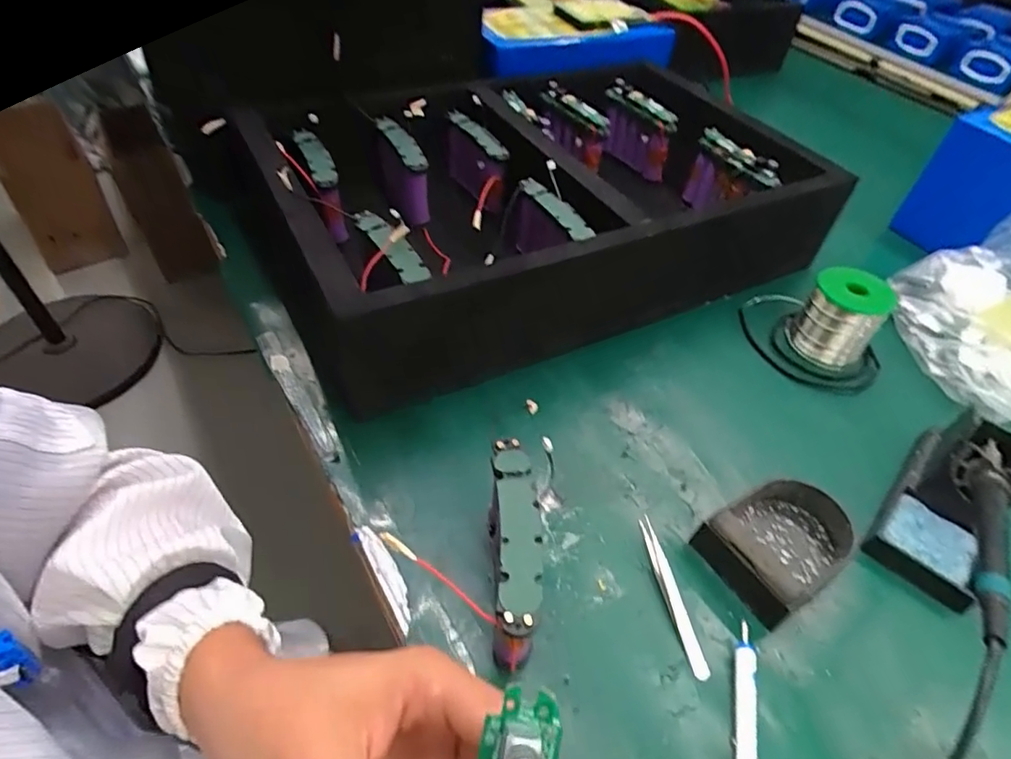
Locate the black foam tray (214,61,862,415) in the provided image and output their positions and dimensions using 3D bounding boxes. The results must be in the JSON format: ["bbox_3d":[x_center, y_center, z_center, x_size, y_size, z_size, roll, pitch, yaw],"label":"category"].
[{"bbox_3d":[0.022,-0.197,0.603,0.529,0.140,0.354,-21,51,-23],"label":"black foam tray"}]

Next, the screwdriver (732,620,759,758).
[{"bbox_3d":[0.133,0.207,0.311,0.012,0.016,0.139,13,46,8],"label":"screwdriver"}]

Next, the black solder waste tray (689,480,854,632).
[{"bbox_3d":[0.196,0.111,0.400,0.114,0.034,0.077,-24,52,-25],"label":"black solder waste tray"}]

